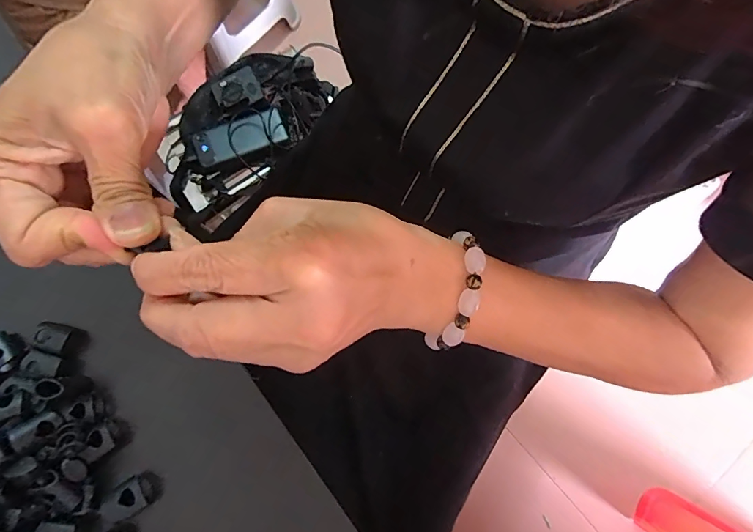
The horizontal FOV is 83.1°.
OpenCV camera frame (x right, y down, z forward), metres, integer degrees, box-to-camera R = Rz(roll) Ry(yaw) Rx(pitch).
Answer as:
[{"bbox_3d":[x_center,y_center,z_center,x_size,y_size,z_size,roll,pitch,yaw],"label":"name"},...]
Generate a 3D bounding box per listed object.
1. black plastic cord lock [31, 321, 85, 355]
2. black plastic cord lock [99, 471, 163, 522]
[{"bbox_3d":[-0.170,0.038,0.225,0.019,0.010,0.014,14,75,5],"label":"black plastic cord lock"},{"bbox_3d":[-0.116,0.109,0.202,0.025,0.009,0.015,-29,75,-6],"label":"black plastic cord lock"}]

